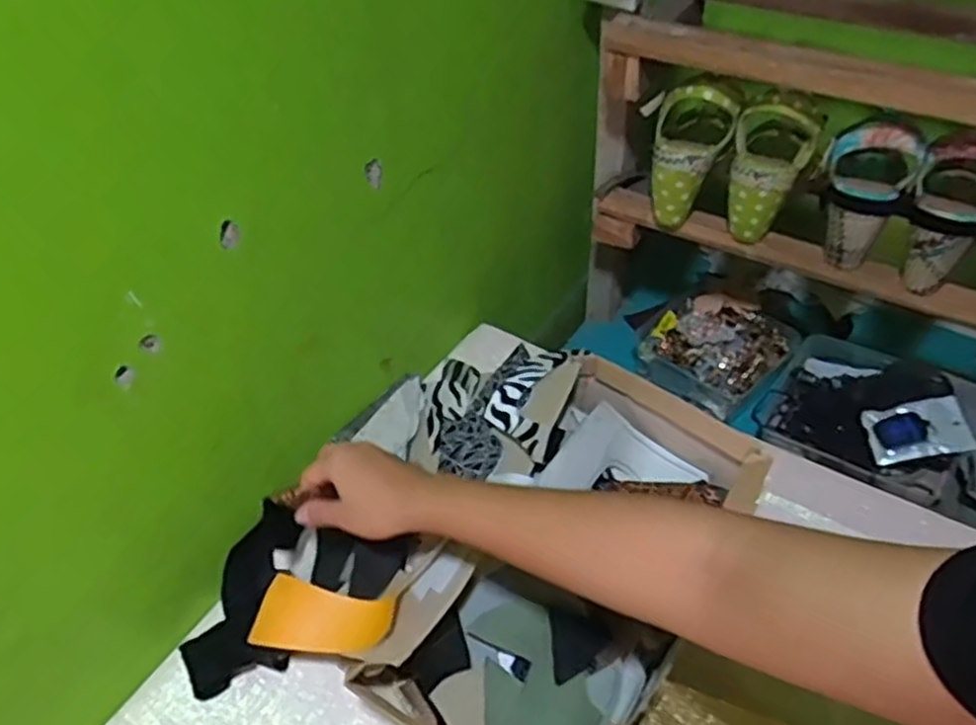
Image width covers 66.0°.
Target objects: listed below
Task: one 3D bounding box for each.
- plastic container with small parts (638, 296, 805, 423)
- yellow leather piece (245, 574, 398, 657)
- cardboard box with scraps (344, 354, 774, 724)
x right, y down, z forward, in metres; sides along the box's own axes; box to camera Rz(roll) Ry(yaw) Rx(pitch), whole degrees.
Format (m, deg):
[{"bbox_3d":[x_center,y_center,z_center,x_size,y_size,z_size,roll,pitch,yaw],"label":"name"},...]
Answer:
[{"bbox_3d":[0.291,-0.018,0.957,0.165,0.052,0.150,-35,53,-29],"label":"plastic container with small parts"},{"bbox_3d":[-0.121,0.192,0.561,0.097,0.006,0.048,12,72,-1],"label":"yellow leather piece"},{"bbox_3d":[0.068,0.169,0.598,0.183,0.108,0.340,25,50,25],"label":"cardboard box with scraps"}]

